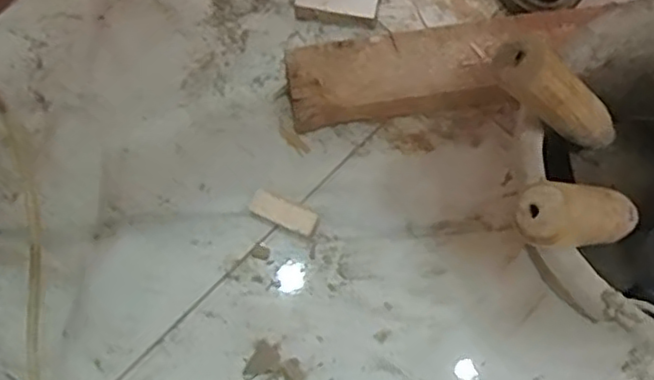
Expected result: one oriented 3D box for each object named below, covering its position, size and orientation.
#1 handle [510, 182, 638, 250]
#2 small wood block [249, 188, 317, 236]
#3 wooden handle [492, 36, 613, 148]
[{"bbox_3d":[0.138,0.013,0.347,0.103,0.025,0.030,2,67,-43],"label":"handle"},{"bbox_3d":[-0.035,0.020,0.536,0.055,0.016,0.020,23,75,8],"label":"small wood block"},{"bbox_3d":[0.138,-0.049,0.377,0.027,0.118,0.024,-7,67,44],"label":"wooden handle"}]

